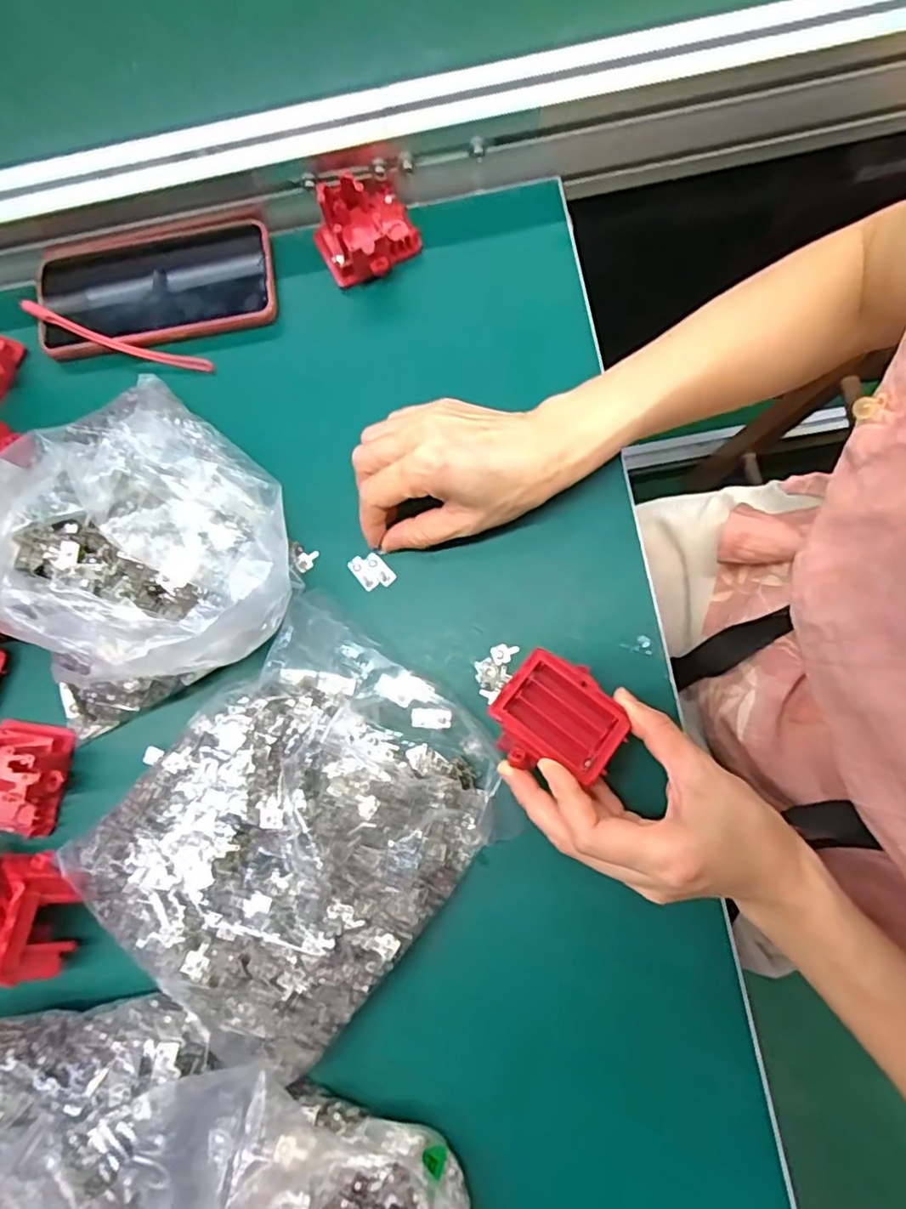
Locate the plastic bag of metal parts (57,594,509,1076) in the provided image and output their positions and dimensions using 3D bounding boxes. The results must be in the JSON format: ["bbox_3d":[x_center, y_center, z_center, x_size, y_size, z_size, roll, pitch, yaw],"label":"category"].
[{"bbox_3d":[-0.087,0.122,0.353,0.177,0.052,0.212,38,84,11],"label":"plastic bag of metal parts"}]

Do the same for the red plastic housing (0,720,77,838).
[{"bbox_3d":[-0.268,0.103,0.380,0.064,0.034,0.063,12,80,7],"label":"red plastic housing"}]

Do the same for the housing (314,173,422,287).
[{"bbox_3d":[-0.061,-0.258,0.429,0.063,0.030,0.067,-29,78,-2],"label":"housing"}]

